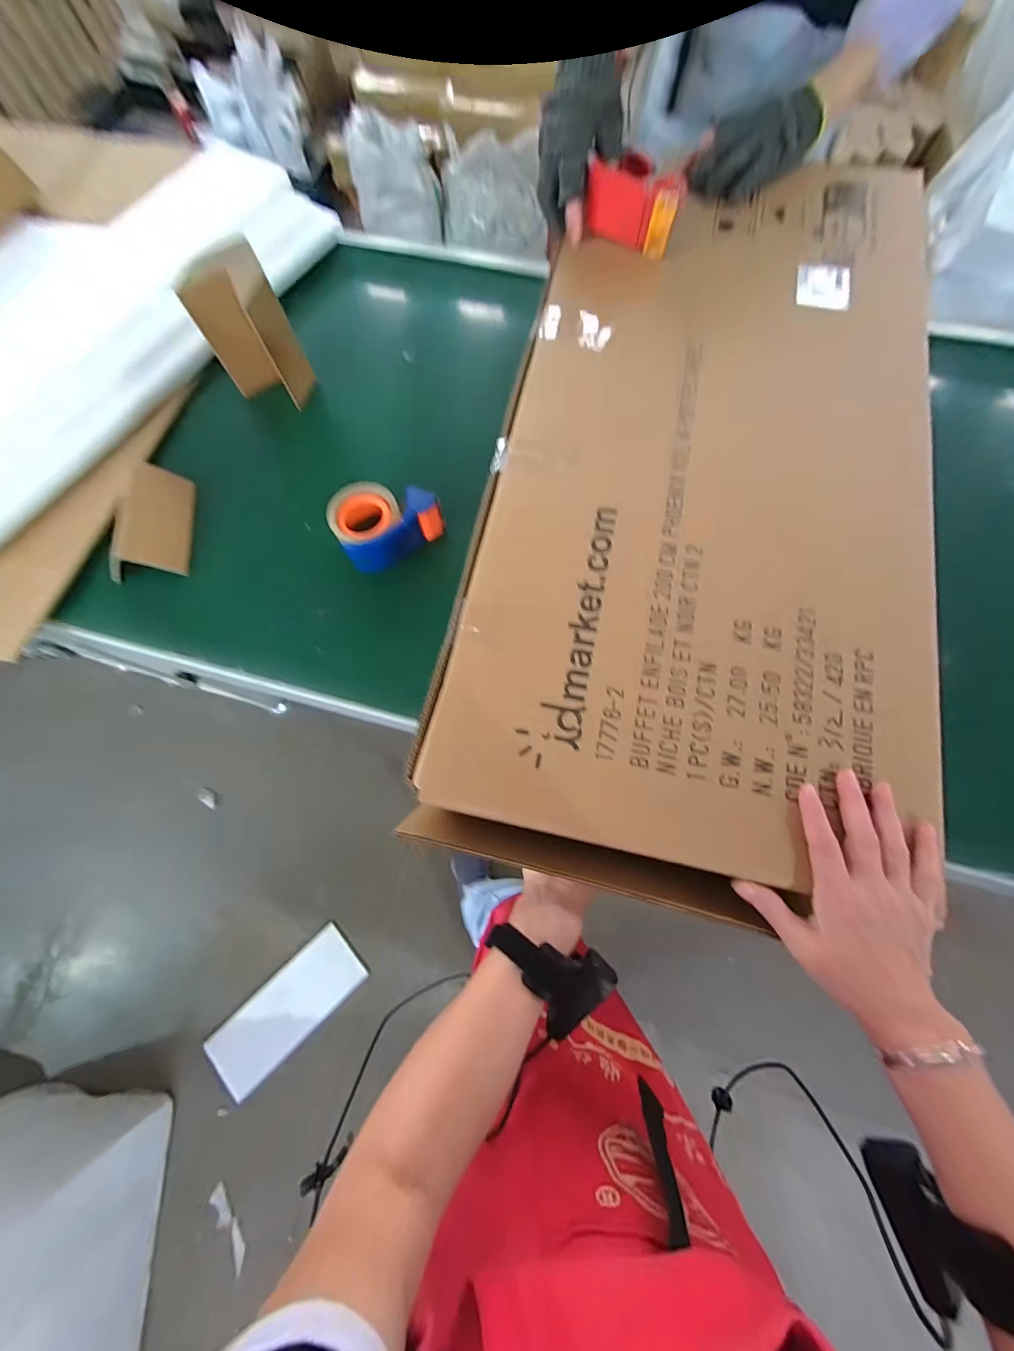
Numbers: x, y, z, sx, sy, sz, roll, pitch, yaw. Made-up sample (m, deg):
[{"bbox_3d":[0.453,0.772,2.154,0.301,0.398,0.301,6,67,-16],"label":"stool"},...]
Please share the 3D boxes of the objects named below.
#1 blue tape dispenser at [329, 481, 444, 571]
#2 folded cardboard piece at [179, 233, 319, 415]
[{"bbox_3d":[-0.171,-0.219,0.599,0.140,0.061,0.100,-33,78,-8],"label":"blue tape dispenser"},{"bbox_3d":[-0.354,-0.471,0.606,0.115,0.152,0.084,-33,78,-8],"label":"folded cardboard piece"}]

